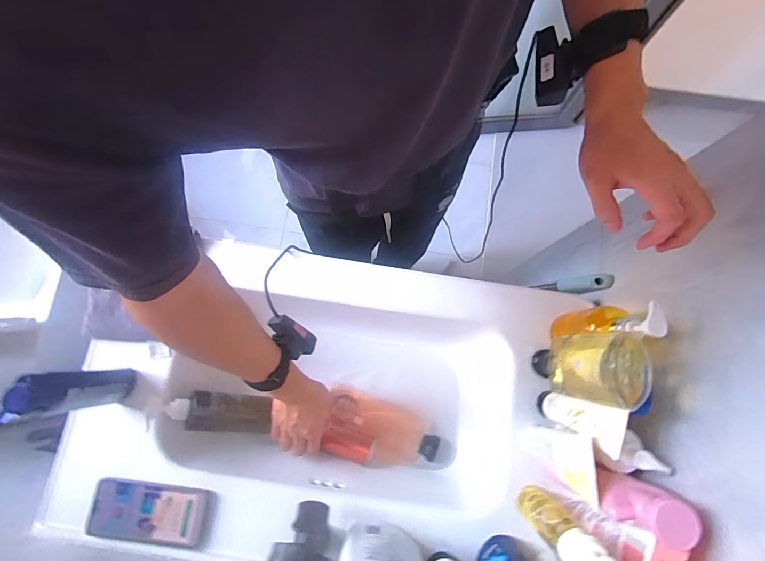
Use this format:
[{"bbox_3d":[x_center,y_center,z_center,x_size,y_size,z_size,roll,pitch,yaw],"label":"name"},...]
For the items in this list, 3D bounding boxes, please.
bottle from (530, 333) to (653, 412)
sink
[{"bbox_3d":[0.260,0.114,0.481,0.047,0.218,0.085,0,78,0],"label":"bottle"},{"bbox_3d":[-0.100,0.183,0.614,0.725,0.151,0.426,6,78,1],"label":"sink"}]

